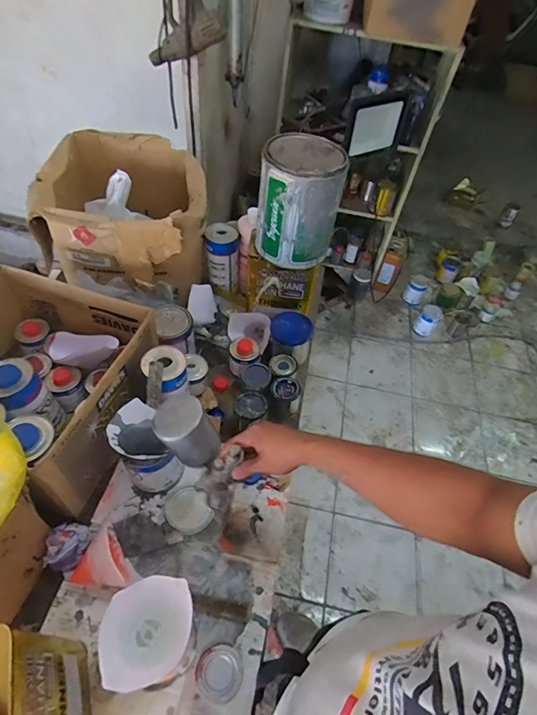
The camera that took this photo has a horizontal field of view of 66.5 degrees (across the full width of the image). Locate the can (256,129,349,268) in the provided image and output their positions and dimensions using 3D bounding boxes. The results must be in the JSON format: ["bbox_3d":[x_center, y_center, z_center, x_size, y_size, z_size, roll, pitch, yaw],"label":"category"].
[{"bbox_3d":[0.061,-0.322,0.854,0.155,0.204,0.161,3,50,-4],"label":"can"}]

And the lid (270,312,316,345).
[{"bbox_3d":[0.058,-0.077,0.990,0.099,0.020,0.106,3,50,-4],"label":"lid"}]

